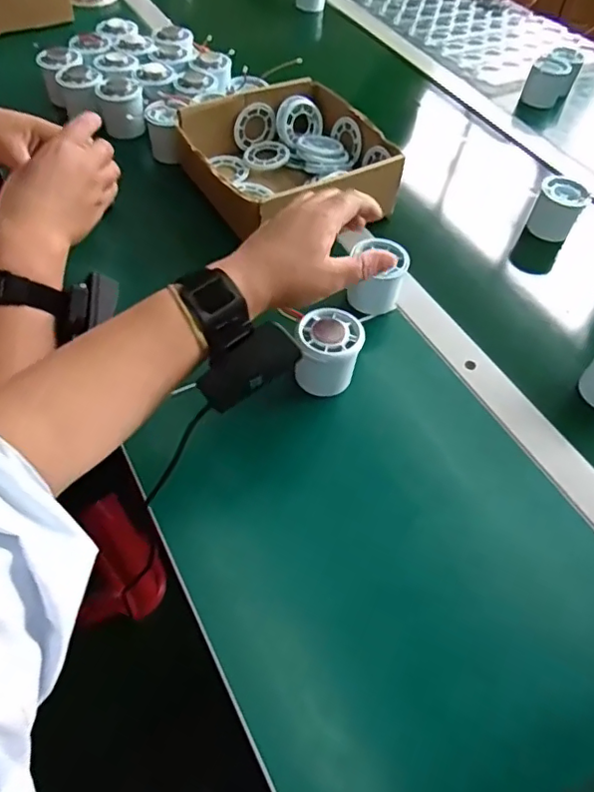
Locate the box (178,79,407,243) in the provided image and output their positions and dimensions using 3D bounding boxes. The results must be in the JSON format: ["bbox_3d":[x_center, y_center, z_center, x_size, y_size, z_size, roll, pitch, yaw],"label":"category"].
[{"bbox_3d":[-0.010,-0.269,0.635,0.197,0.069,0.193,-22,59,-17],"label":"box"}]

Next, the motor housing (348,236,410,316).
[{"bbox_3d":[0.080,-0.118,0.560,0.055,0.062,0.047,33,60,19],"label":"motor housing"}]

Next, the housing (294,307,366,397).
[{"bbox_3d":[0.026,-0.031,0.474,0.055,0.068,0.052,6,56,2],"label":"housing"}]

